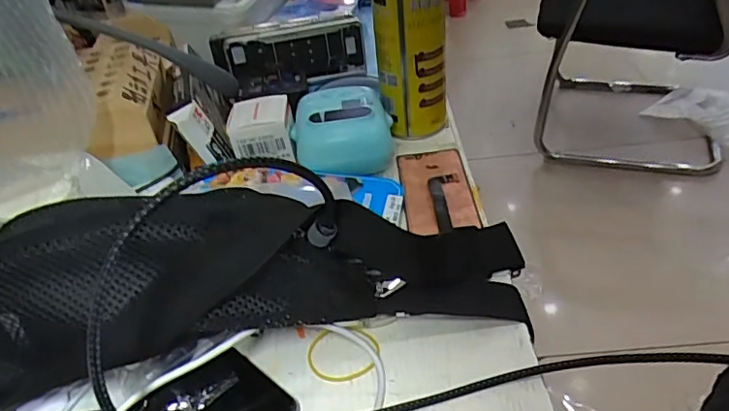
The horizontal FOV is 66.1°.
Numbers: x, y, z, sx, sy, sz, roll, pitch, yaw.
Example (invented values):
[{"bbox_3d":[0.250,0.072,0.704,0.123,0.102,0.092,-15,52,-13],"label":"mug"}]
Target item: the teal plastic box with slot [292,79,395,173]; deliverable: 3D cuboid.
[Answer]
[{"bbox_3d":[-0.022,-0.072,0.519,0.089,0.050,0.104,-12,37,-7],"label":"teal plastic box with slot"}]

